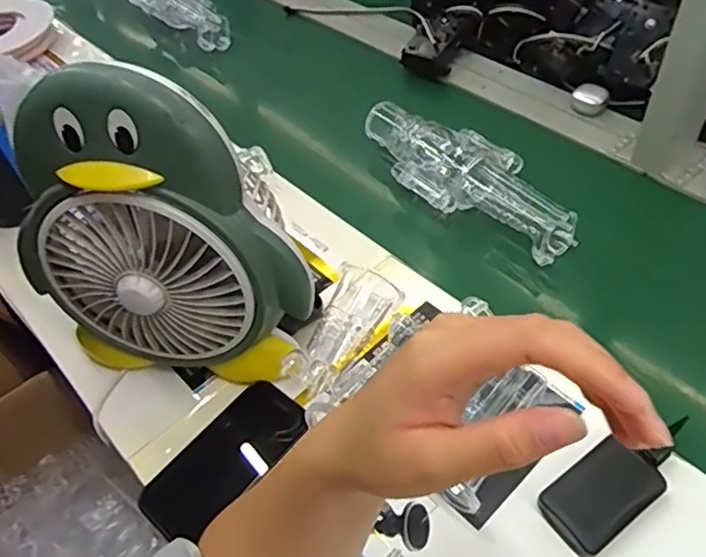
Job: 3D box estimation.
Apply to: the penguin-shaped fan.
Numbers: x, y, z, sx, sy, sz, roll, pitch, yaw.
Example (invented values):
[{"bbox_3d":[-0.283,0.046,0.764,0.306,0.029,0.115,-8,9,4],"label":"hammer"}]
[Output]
[{"bbox_3d":[-0.165,-0.026,0.494,0.250,0.271,0.078,6,51,11],"label":"penguin-shaped fan"}]

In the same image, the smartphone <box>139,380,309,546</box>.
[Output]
[{"bbox_3d":[-0.111,0.157,0.530,0.147,0.012,0.063,-42,78,-17],"label":"smartphone"}]

